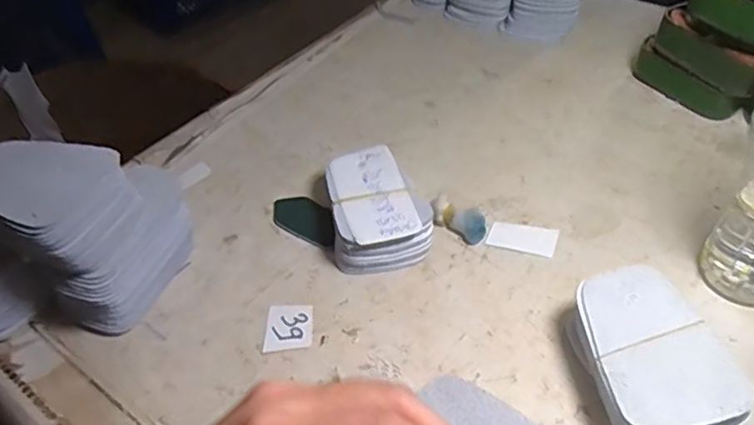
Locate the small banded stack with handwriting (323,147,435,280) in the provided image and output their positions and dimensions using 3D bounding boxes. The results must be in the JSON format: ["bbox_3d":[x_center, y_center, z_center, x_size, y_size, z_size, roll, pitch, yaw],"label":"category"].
[{"bbox_3d":[0.000,-0.004,0.472,0.073,0.039,0.101,-11,46,-4],"label":"small banded stack with handwriting"}]

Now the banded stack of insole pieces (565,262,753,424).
[{"bbox_3d":[0.157,0.092,0.354,0.082,0.047,0.110,-18,47,-11],"label":"banded stack of insole pieces"}]

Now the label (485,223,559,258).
[{"bbox_3d":[0.114,0.019,0.462,0.051,0.004,0.026,12,53,12],"label":"label"}]

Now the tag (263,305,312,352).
[{"bbox_3d":[-0.063,0.081,0.421,0.033,0.004,0.036,-2,48,-3],"label":"tag"}]

